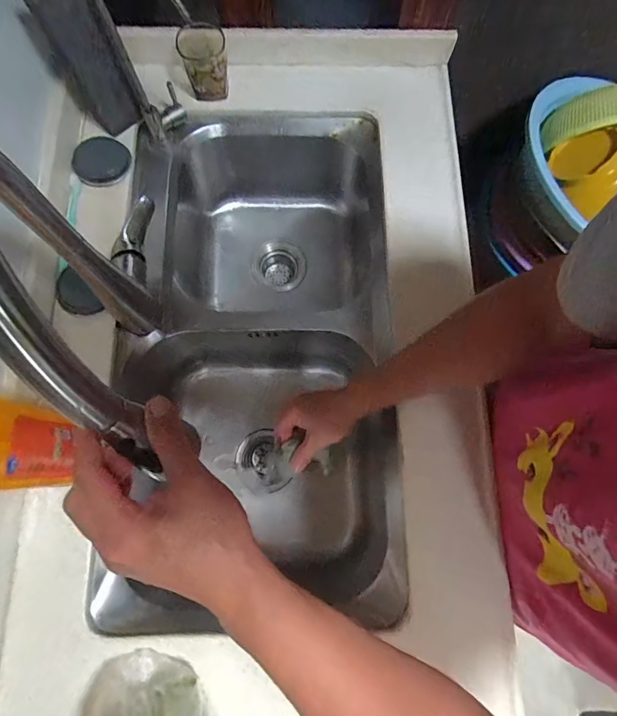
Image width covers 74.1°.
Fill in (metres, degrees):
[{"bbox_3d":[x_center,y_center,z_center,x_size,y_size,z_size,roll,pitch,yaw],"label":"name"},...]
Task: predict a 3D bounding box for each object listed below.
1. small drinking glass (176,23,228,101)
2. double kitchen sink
[{"bbox_3d":[-0.166,-0.468,0.655,0.072,0.080,0.065,-6,77,-3],"label":"small drinking glass"},{"bbox_3d":[-0.073,-0.012,0.723,0.383,0.267,0.756,2,76,-1],"label":"double kitchen sink"}]

